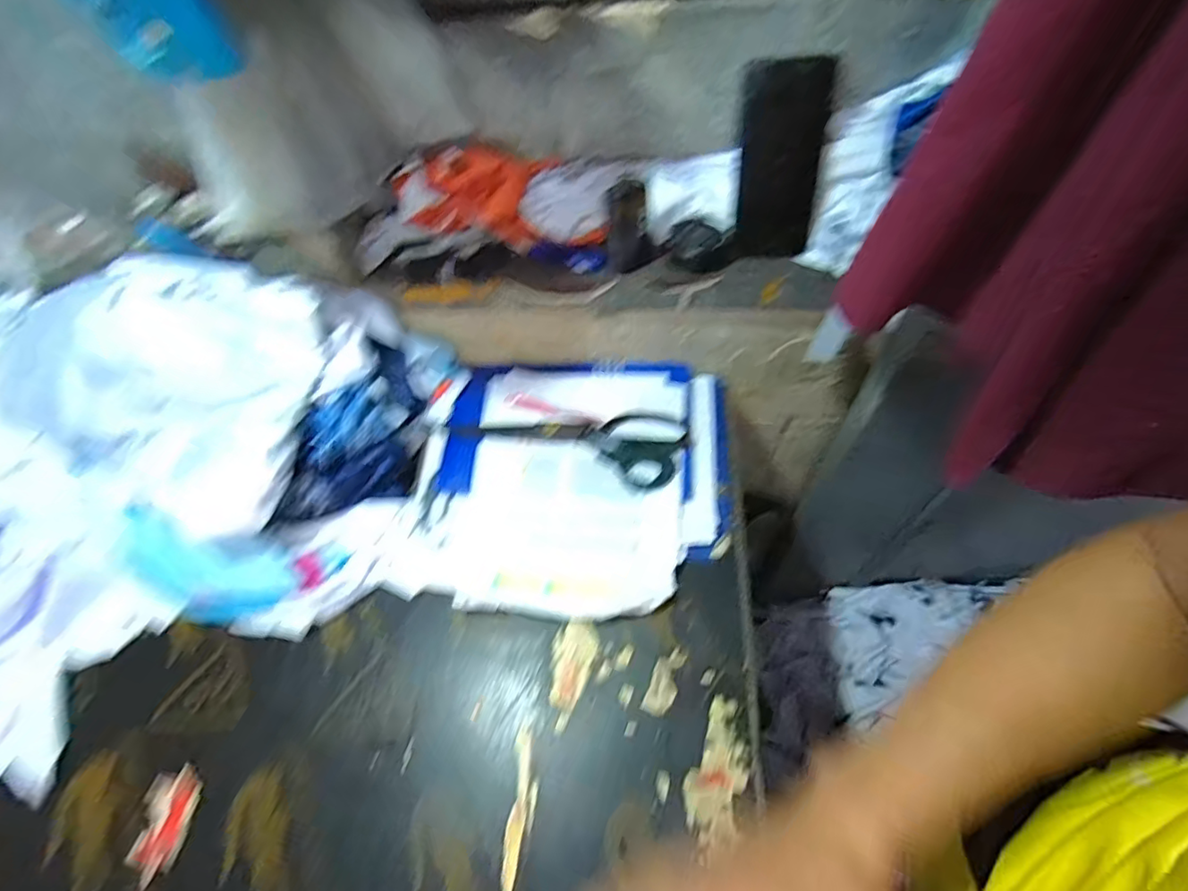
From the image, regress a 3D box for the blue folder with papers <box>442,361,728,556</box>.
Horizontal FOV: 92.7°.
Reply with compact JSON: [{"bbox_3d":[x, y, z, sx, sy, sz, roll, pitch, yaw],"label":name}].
[{"bbox_3d":[-0.011,0.007,0.654,0.322,0.041,0.232,0,66,5],"label":"blue folder with papers"}]

